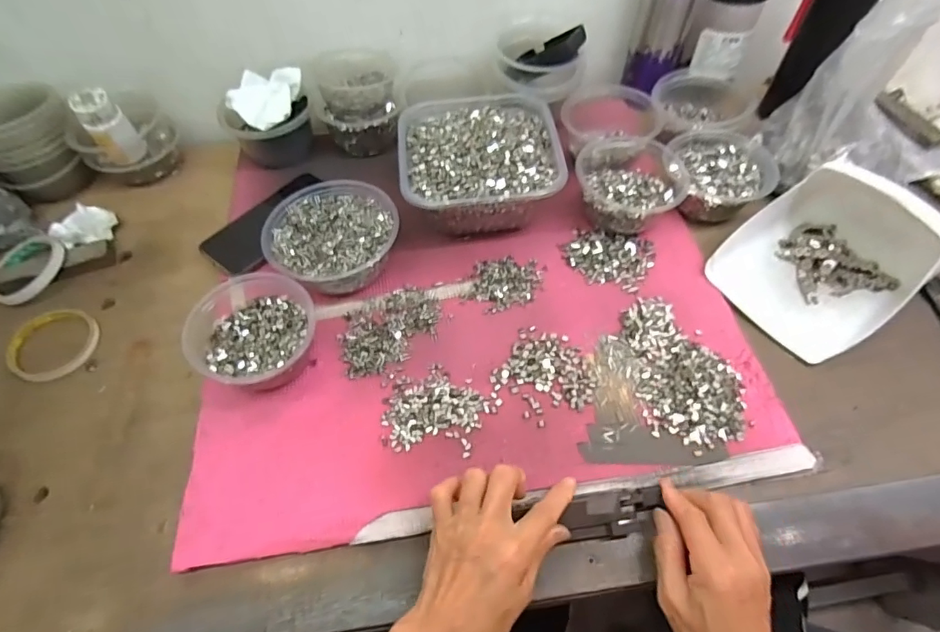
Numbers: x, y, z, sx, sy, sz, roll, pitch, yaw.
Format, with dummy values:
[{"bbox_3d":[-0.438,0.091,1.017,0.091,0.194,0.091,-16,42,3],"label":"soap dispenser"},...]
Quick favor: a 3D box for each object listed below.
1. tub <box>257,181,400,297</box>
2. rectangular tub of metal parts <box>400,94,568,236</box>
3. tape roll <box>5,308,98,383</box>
[{"bbox_3d":[-0.145,-0.083,0.537,0.130,0.059,0.132,-1,56,2],"label":"tub"},{"bbox_3d":[0.009,-0.174,0.574,0.171,0.086,0.181,-8,56,-3],"label":"rectangular tub of metal parts"},{"bbox_3d":[-0.436,0.028,0.524,0.092,0.012,0.081,38,66,24],"label":"tape roll"}]

